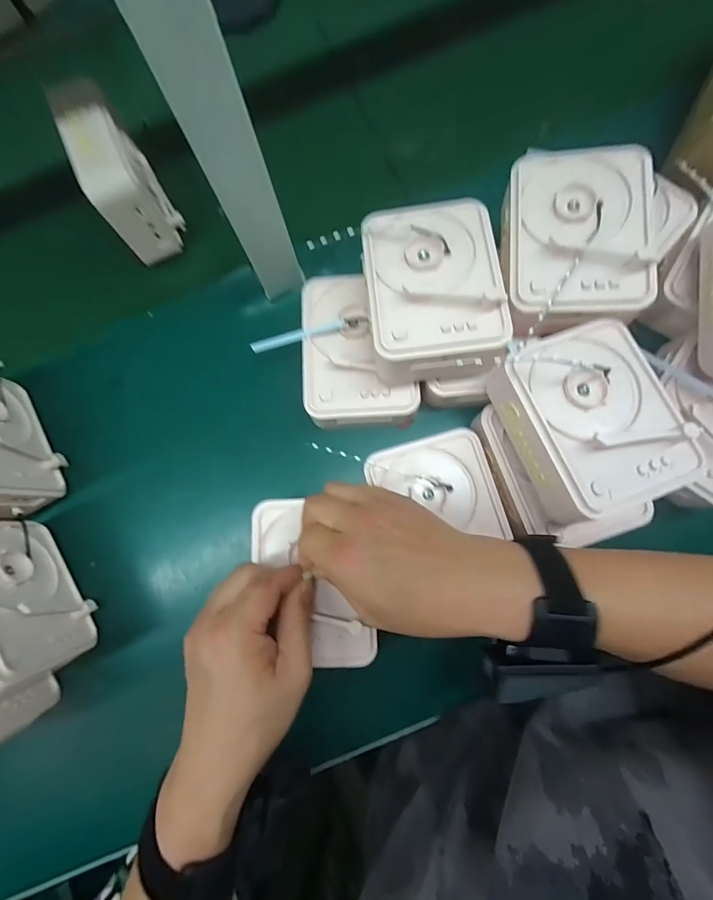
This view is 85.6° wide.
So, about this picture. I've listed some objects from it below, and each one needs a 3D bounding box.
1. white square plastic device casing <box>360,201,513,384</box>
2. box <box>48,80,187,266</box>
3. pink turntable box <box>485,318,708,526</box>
[{"bbox_3d":[0.058,-0.122,0.298,0.101,0.052,0.129,-7,81,3],"label":"white square plastic device casing"},{"bbox_3d":[-0.216,-0.253,0.369,0.049,0.106,0.107,-24,80,0],"label":"box"},{"bbox_3d":[0.165,-0.021,0.280,0.104,0.055,0.126,-25,80,0],"label":"pink turntable box"}]

